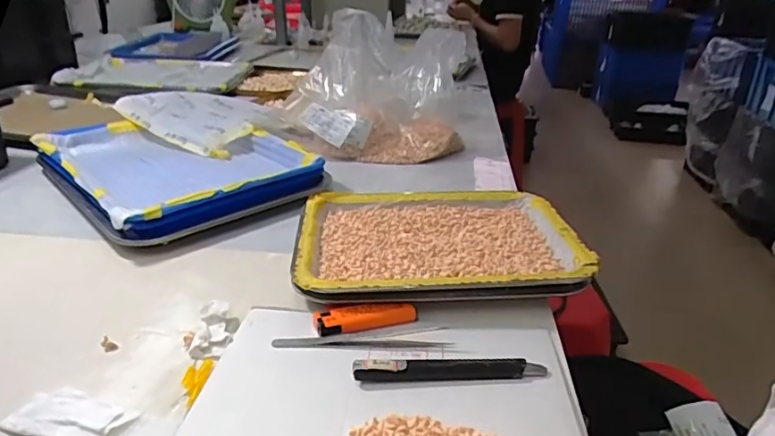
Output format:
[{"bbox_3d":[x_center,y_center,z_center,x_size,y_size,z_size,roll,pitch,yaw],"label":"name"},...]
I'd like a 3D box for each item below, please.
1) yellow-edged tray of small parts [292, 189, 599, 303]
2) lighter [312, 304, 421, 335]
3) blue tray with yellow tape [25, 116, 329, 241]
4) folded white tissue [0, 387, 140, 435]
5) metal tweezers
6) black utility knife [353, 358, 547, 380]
[{"bbox_3d":[0.046,0.020,0.507,0.253,0.031,0.186,0,27,-3],"label":"yellow-edged tray of small parts"},{"bbox_3d":[-0.016,0.077,0.415,0.081,0.010,0.026,-6,28,-15],"label":"lighter"},{"bbox_3d":[-0.264,-0.075,0.660,0.241,0.034,0.330,-22,35,-39],"label":"blue tray with yellow tape"},{"bbox_3d":[-0.198,0.122,0.324,0.073,0.006,0.036,11,28,17],"label":"folded white tissue"},{"bbox_3d":[-0.021,0.094,0.395,0.124,0.006,0.022,-3,27,-9],"label":"metal tweezers"},{"bbox_3d":[0.044,0.105,0.365,0.133,0.014,0.017,-1,27,-6],"label":"black utility knife"}]

